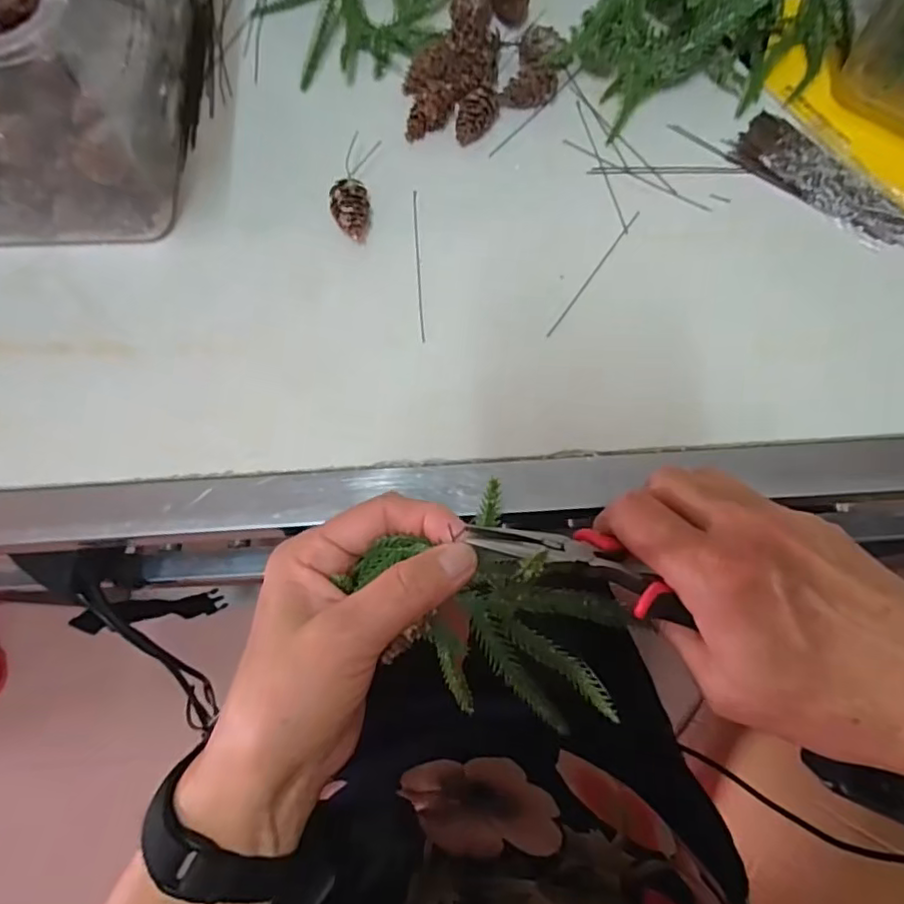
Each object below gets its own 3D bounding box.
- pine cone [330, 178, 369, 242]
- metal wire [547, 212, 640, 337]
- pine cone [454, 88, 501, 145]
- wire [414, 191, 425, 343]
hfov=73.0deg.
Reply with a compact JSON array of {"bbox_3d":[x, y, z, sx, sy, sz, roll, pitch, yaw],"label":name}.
[{"bbox_3d":[-0.058,-0.141,0.358,0.021,0.023,0.035,-14,77,-2],"label":"pine cone"},{"bbox_3d":[0.083,-0.105,0.354,0.004,0.004,0.098,34,79,9],"label":"metal wire"},{"bbox_3d":[0.015,-0.208,0.375,0.019,0.019,0.036,24,78,7],"label":"pine cone"},{"bbox_3d":[-0.019,-0.111,0.357,0.004,0.004,0.098,-4,76,0],"label":"wire"}]

